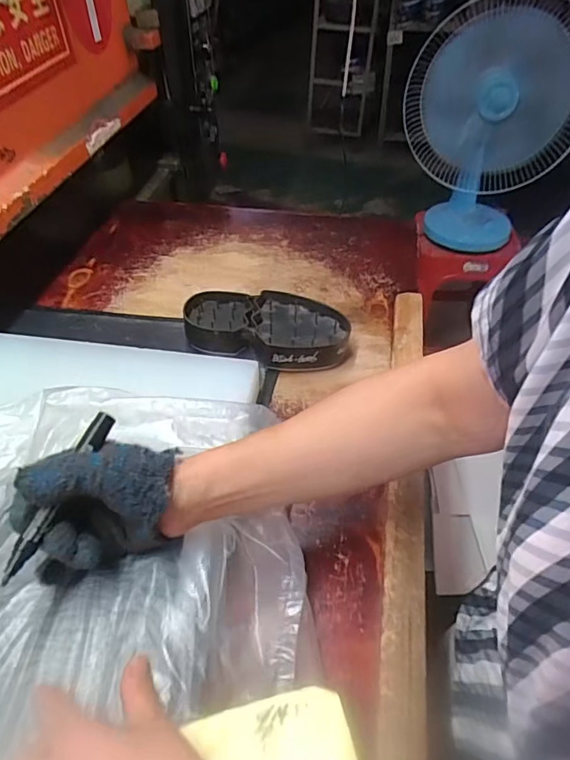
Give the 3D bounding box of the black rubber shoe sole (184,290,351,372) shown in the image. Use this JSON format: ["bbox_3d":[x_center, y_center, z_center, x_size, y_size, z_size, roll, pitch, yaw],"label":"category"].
[{"bbox_3d":[-0.022,-0.059,0.605,0.191,0.050,0.113,11,46,12],"label":"black rubber shoe sole"}]

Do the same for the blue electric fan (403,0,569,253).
[{"bbox_3d":[0.542,-0.660,1.317,0.434,0.531,0.306,18,48,18],"label":"blue electric fan"}]

